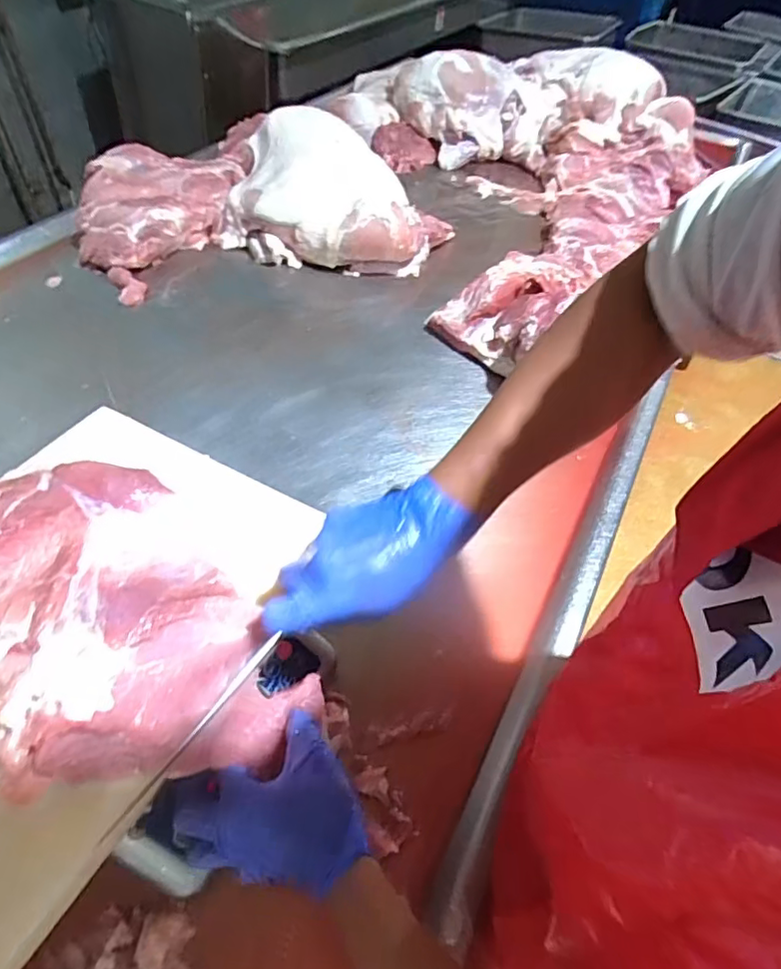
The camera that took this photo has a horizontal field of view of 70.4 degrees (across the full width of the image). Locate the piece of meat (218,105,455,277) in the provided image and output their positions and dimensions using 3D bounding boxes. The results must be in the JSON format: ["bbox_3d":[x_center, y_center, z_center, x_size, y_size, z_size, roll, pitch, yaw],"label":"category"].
[{"bbox_3d":[-0.098,-0.527,1.033,0.386,0.169,0.269,19,51,9],"label":"piece of meat"}]

